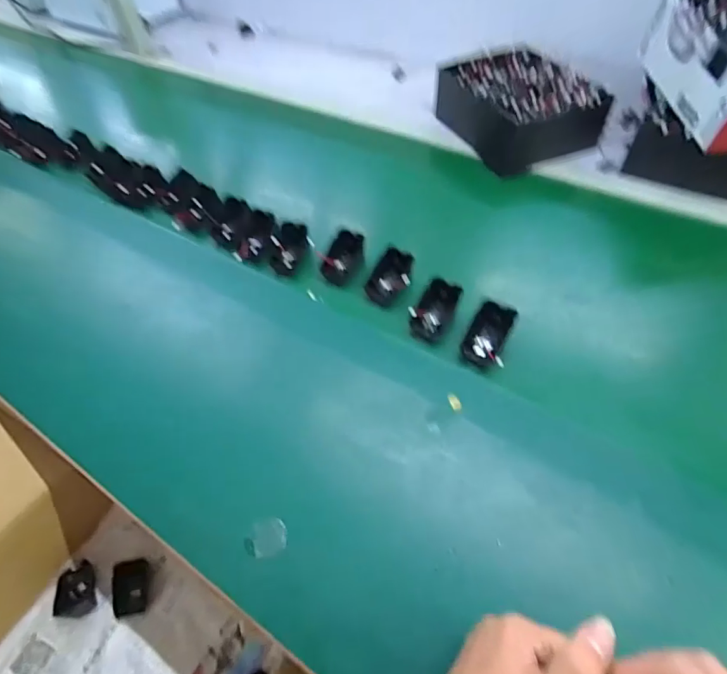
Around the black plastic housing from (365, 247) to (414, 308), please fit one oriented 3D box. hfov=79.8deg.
[{"bbox_3d":[0.033,-0.075,0.541,0.041,0.032,0.062,27,61,23],"label":"black plastic housing"}]

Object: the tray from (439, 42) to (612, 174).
[{"bbox_3d":[0.250,-0.384,0.715,0.174,0.081,0.223,-24,56,-11],"label":"tray"}]

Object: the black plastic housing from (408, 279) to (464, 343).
[{"bbox_3d":[0.081,-0.031,0.507,0.042,0.034,0.063,26,61,22],"label":"black plastic housing"}]

